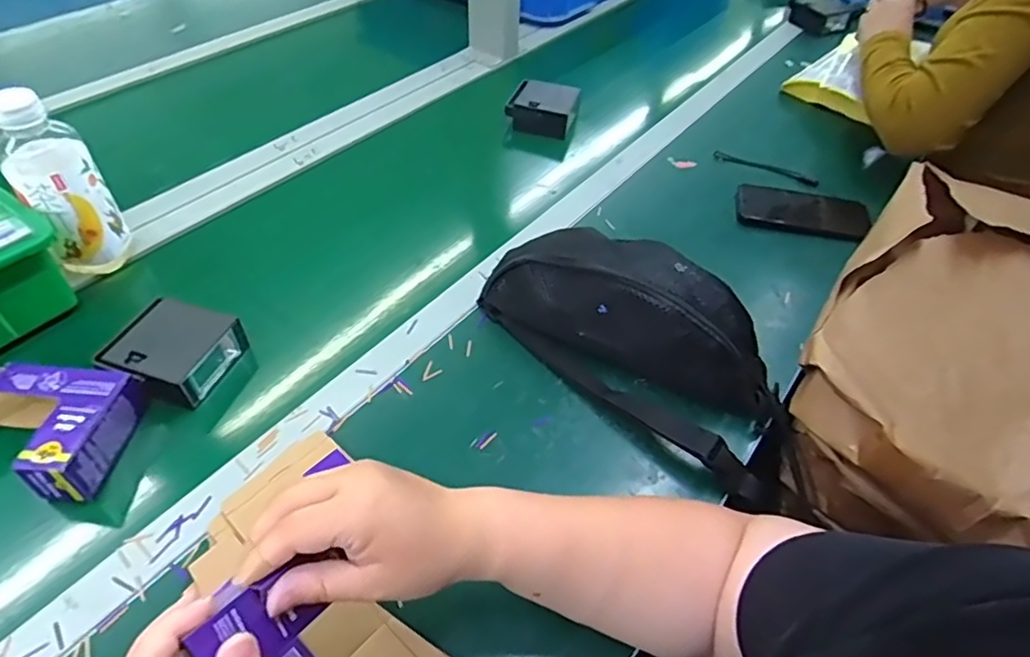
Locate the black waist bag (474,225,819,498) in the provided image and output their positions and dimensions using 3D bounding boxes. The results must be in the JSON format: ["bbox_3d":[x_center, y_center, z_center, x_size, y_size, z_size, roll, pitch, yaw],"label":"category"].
[{"bbox_3d":[0.124,0.001,0.557,0.325,0.096,0.142,35,55,25],"label":"black waist bag"}]

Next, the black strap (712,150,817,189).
[{"bbox_3d":[0.340,-0.218,0.827,0.139,0.007,0.019,23,52,17],"label":"black strap"}]

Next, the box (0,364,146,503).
[{"bbox_3d":[-0.405,0.081,0.498,0.155,0.045,0.103,5,48,0],"label":"box"}]

